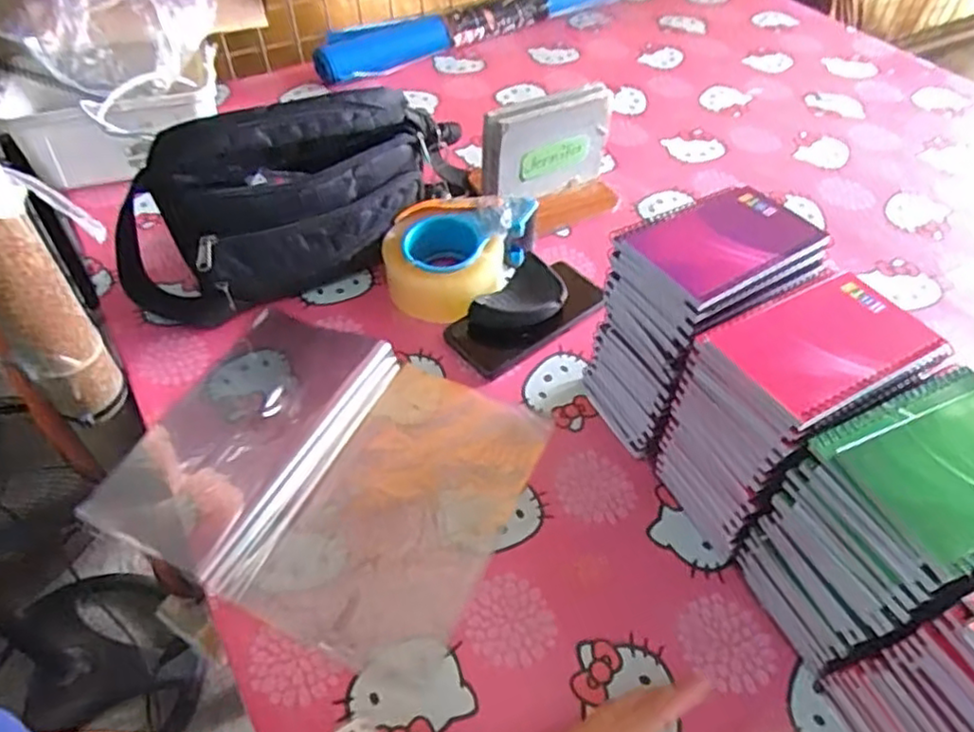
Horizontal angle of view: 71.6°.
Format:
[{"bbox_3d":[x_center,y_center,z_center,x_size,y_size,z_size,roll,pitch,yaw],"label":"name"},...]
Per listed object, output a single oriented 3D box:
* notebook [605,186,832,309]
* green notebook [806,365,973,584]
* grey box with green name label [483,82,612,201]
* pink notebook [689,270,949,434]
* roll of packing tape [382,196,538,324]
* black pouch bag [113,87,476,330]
[{"bbox_3d":[0.174,-0.095,0.502,0.130,0.013,0.094,-26,54,-21],"label":"notebook"},{"bbox_3d":[0.266,0.053,0.374,0.128,0.014,0.102,-21,53,-18],"label":"green notebook"},{"bbox_3d":[0.069,-0.249,0.779,0.157,0.131,0.035,-27,55,-22],"label":"grey box with green name label"},{"bbox_3d":[0.215,-0.016,0.431,0.127,0.009,0.088,-22,53,-19],"label":"pink notebook"},{"bbox_3d":[-0.032,-0.112,0.698,0.137,0.065,0.127,1,49,-1],"label":"roll of packing tape"},{"bbox_3d":[-0.168,-0.164,0.668,0.384,0.176,0.099,-24,54,-20],"label":"black pouch bag"}]

